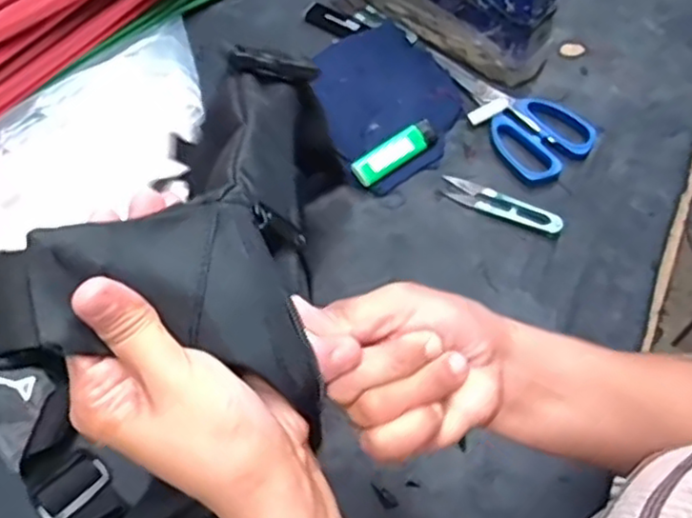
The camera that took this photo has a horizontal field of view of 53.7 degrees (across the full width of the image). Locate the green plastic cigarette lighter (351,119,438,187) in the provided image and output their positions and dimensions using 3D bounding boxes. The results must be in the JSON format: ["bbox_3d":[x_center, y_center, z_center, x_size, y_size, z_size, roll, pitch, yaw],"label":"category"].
[{"bbox_3d":[0.042,-0.091,0.582,0.079,0.018,0.025,-31,66,-18],"label":"green plastic cigarette lighter"}]

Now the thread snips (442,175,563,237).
[{"bbox_3d":[0.129,-0.045,0.565,0.100,0.008,0.025,26,63,13],"label":"thread snips"}]

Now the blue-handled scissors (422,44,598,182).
[{"bbox_3d":[0.146,-0.143,0.616,0.087,0.011,0.171,-30,66,-17],"label":"blue-handled scissors"}]

